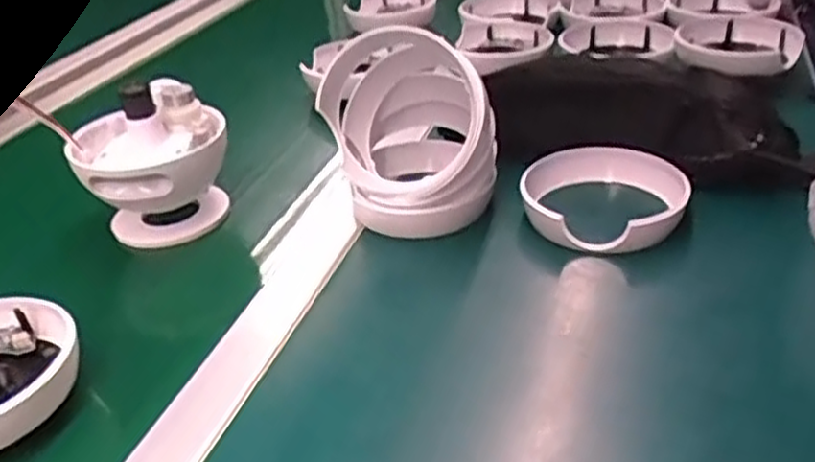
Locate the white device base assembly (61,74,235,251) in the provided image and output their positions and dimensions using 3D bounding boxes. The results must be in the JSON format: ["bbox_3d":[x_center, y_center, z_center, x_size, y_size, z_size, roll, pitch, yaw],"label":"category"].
[{"bbox_3d":[-0.197,-0.048,0.601,0.116,0.119,0.102,-15,33,-15],"label":"white device base assembly"}]

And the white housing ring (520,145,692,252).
[{"bbox_3d":[0.143,-0.029,0.557,0.115,0.024,0.123,1,32,10],"label":"white housing ring"}]

